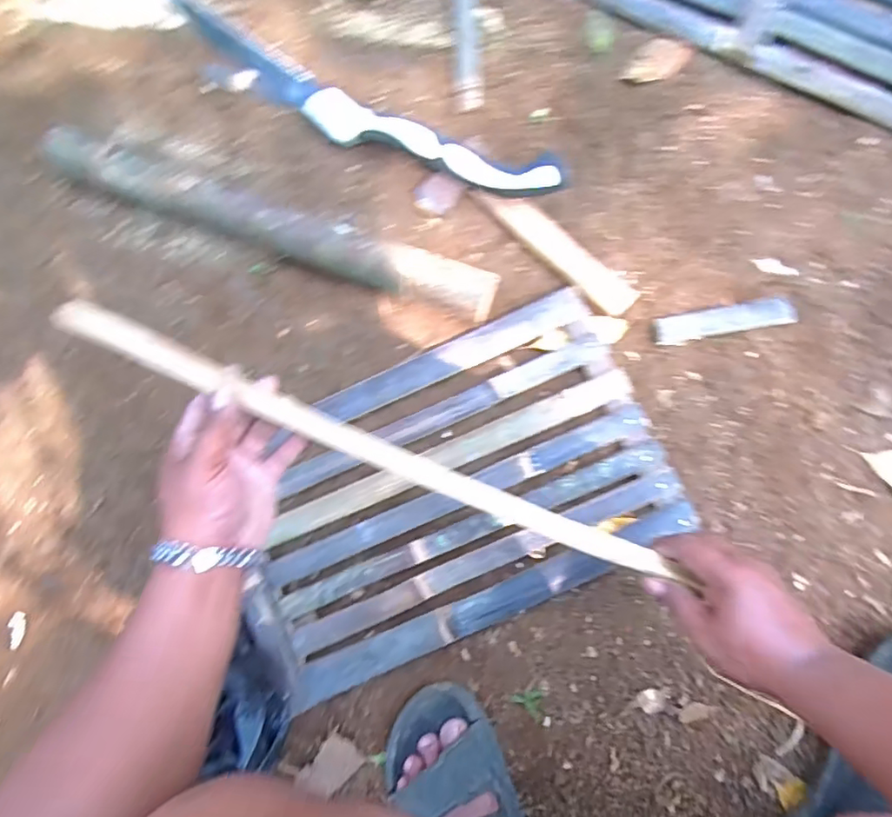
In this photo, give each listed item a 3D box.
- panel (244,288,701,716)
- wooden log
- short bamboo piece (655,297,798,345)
[{"bbox_3d":[0.001,0.086,0.600,0.448,0.040,0.294,-26,81,2],"label":"panel"},{"bbox_3d":[-0.214,-0.223,0.649,0.570,0.070,0.070,22,85,8],"label":"wooden log"},{"bbox_3d":[0.306,-0.097,0.610,0.145,0.013,0.032,-11,81,4],"label":"short bamboo piece"}]

